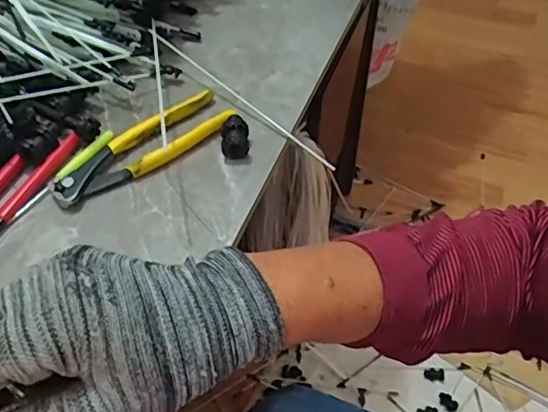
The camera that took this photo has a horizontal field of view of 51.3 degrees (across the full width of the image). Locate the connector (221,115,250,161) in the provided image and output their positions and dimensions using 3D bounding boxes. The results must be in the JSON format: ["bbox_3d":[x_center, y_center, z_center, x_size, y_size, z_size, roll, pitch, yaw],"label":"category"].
[{"bbox_3d":[-0.033,-0.057,0.486,0.024,0.020,0.039,-7,53,-2],"label":"connector"}]

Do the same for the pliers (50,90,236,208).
[{"bbox_3d":[-0.109,-0.050,0.478,0.160,0.023,0.044,-34,58,-21],"label":"pliers"}]

